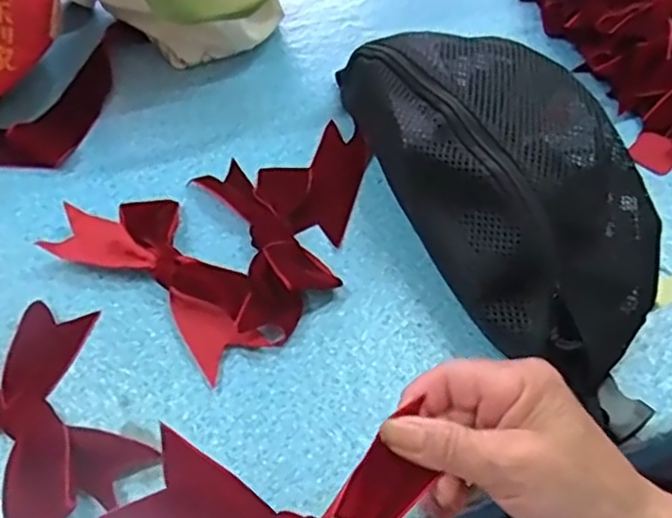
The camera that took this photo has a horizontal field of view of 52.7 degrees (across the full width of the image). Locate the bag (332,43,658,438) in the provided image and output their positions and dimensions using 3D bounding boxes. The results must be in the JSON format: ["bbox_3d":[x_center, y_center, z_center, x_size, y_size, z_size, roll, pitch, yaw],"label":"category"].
[{"bbox_3d":[0.111,-0.057,0.441,0.147,0.085,0.281,-20,58,-15],"label":"bag"}]

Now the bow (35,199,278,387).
[{"bbox_3d":[-0.106,0.006,0.432,0.157,0.020,0.074,32,60,19],"label":"bow"}]

